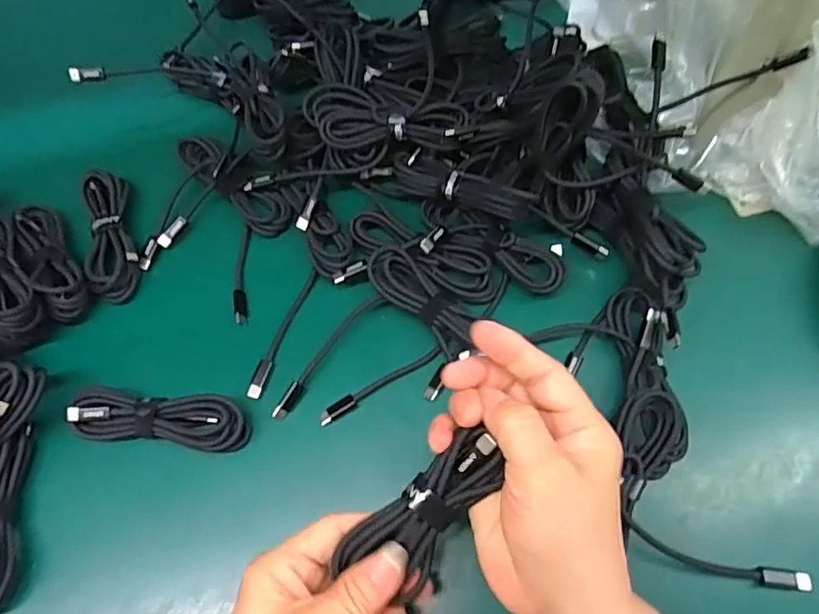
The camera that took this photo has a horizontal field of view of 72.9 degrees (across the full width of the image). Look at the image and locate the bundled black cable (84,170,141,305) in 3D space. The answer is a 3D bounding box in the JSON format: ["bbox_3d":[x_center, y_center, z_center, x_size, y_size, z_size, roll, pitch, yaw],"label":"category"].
[{"bbox_3d":[-0.226,-0.054,0.421,0.035,0.022,0.108,-19,66,-5],"label":"bundled black cable"}]

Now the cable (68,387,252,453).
[{"bbox_3d":[-0.158,0.072,0.355,0.107,0.029,0.032,4,66,5],"label":"cable"}]

